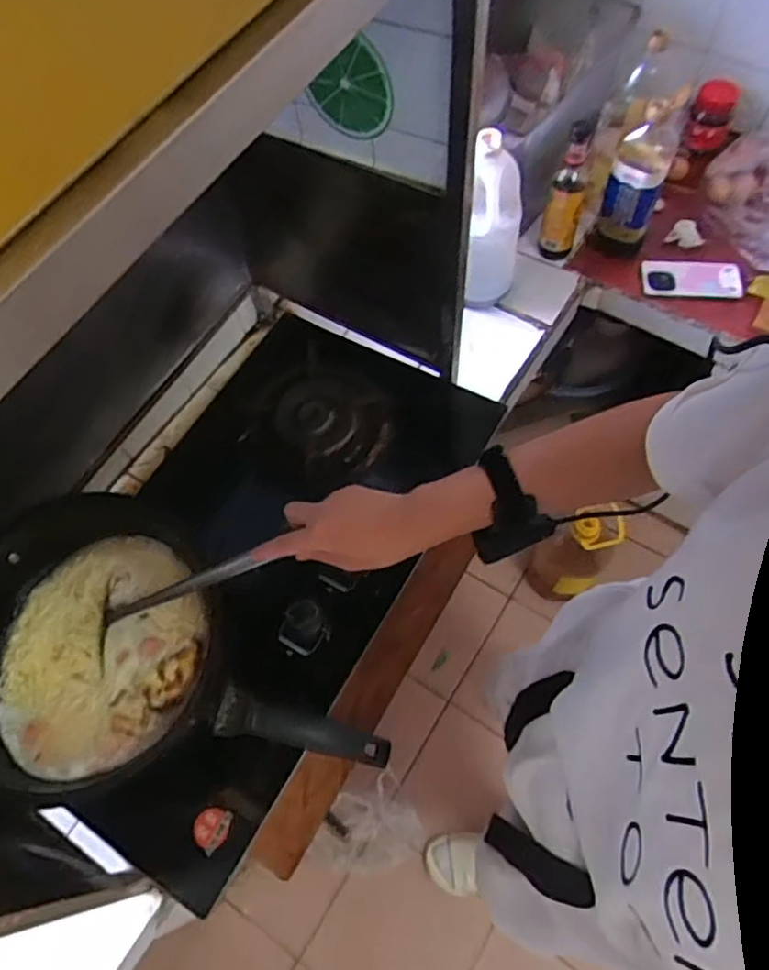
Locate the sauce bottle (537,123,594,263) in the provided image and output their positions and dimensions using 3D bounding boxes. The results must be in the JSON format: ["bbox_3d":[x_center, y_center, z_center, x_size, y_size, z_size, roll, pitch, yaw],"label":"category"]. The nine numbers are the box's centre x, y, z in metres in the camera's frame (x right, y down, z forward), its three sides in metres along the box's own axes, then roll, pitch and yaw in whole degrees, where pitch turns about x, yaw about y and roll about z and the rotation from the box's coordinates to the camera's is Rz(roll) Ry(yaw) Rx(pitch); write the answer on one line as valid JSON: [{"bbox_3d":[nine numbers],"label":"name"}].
[{"bbox_3d":[0.298,-0.473,1.041,0.059,0.233,0.064,16,66,11],"label":"sauce bottle"}]

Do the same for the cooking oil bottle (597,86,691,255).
[{"bbox_3d":[0.403,-0.487,1.018,0.086,0.247,0.070,16,66,11],"label":"cooking oil bottle"}]

